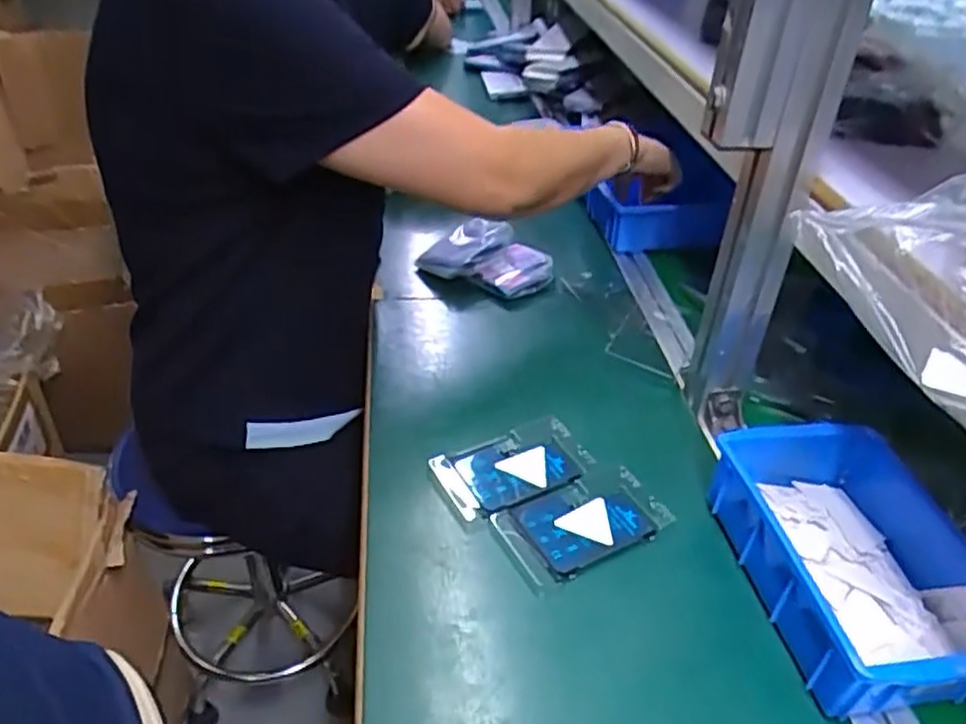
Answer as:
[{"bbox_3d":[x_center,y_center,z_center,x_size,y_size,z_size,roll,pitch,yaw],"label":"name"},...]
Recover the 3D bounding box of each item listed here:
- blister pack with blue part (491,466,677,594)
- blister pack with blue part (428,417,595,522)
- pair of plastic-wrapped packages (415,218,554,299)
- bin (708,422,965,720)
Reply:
[{"bbox_3d":[0.077,0.121,0.553,0.123,0.009,0.072,-18,41,-21],"label":"blister pack with blue part"},{"bbox_3d":[0.025,0.086,0.595,0.124,0.016,0.072,-15,40,-18],"label":"blister pack with blue part"},{"bbox_3d":[0.004,-0.125,0.841,0.150,0.060,0.090,16,41,20],"label":"pair of plastic-wrapped packages"},{"bbox_3d":[0.261,0.134,0.497,0.152,0.058,0.196,-4,38,-5],"label":"bin"}]

